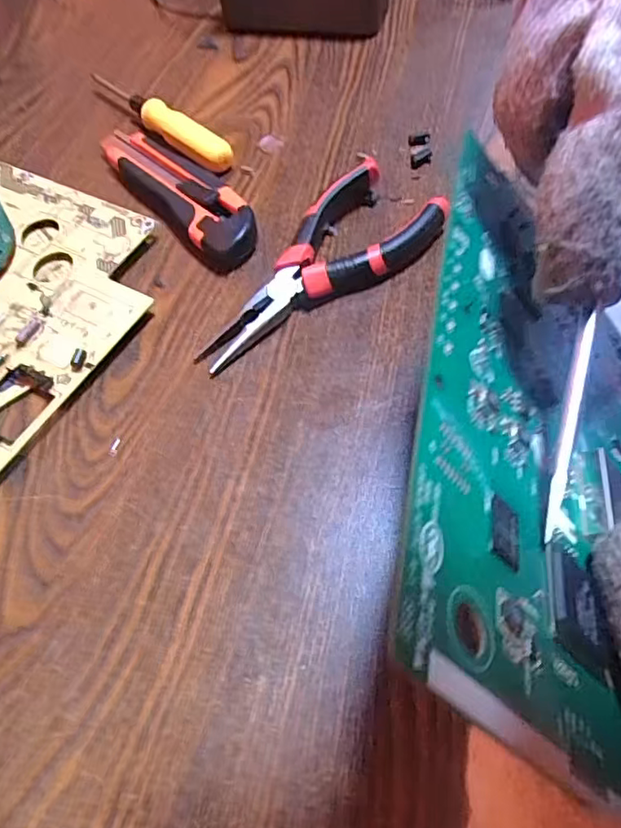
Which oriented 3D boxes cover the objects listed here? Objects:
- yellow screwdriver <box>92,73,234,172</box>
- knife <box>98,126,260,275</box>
[{"bbox_3d":[-0.110,-0.210,0.417,0.019,0.022,0.159,-40,63,-20],"label":"yellow screwdriver"},{"bbox_3d":[-0.087,-0.145,0.378,0.043,0.019,0.156,-37,62,-18],"label":"knife"}]

